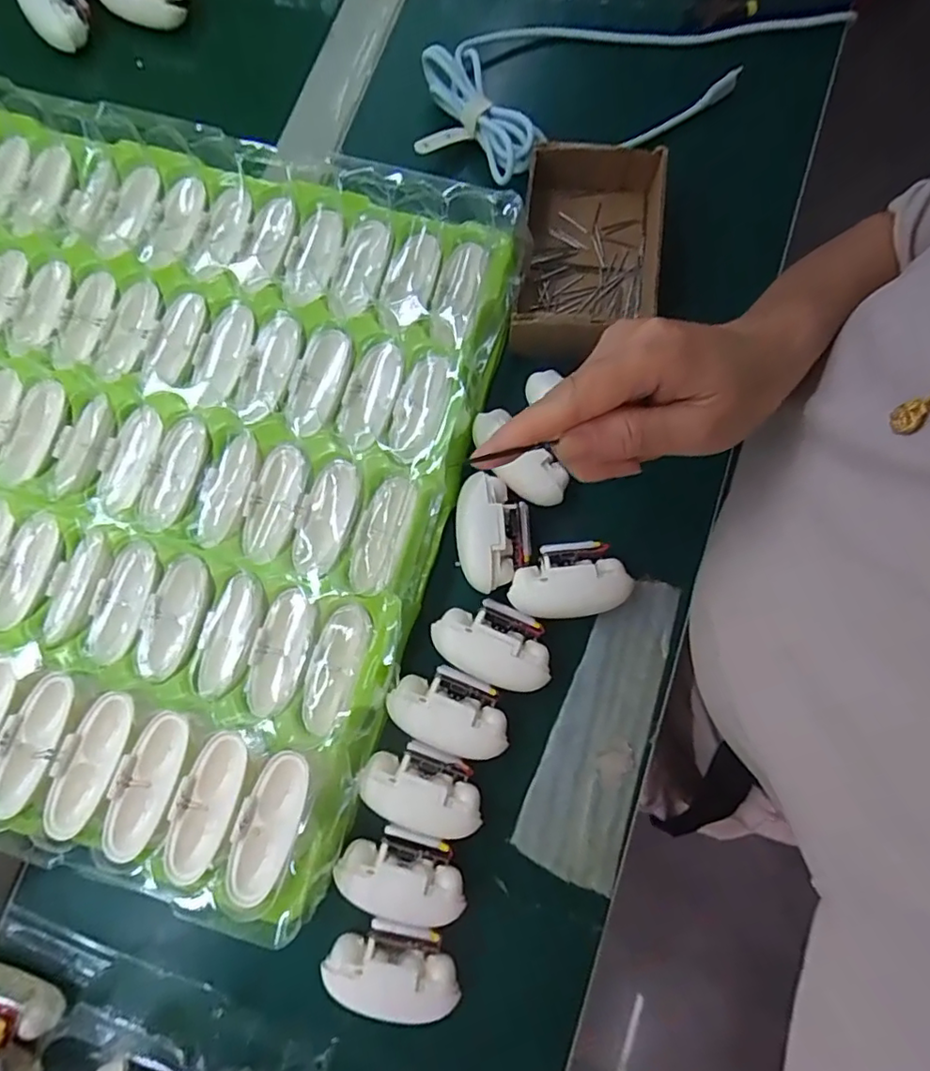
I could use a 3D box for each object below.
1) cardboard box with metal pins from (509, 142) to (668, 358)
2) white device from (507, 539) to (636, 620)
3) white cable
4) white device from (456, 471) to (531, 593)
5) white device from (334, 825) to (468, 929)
[{"bbox_3d":[0.077,-0.169,0.354,0.085,0.039,0.130,8,79,2],"label":"cardboard box with metal pins"},{"bbox_3d":[0.056,0.024,0.322,0.062,0.023,0.040,-6,79,0],"label":"white device"},{"bbox_3d":[0.105,-0.314,0.380,0.293,0.025,0.111,-22,80,-3],"label":"white cable"},{"bbox_3d":[0.016,-0.003,0.320,0.040,0.017,0.063,1,79,1],"label":"white device"},{"bbox_3d":[-0.031,0.170,0.292,0.063,0.019,0.041,7,79,2],"label":"white device"}]

